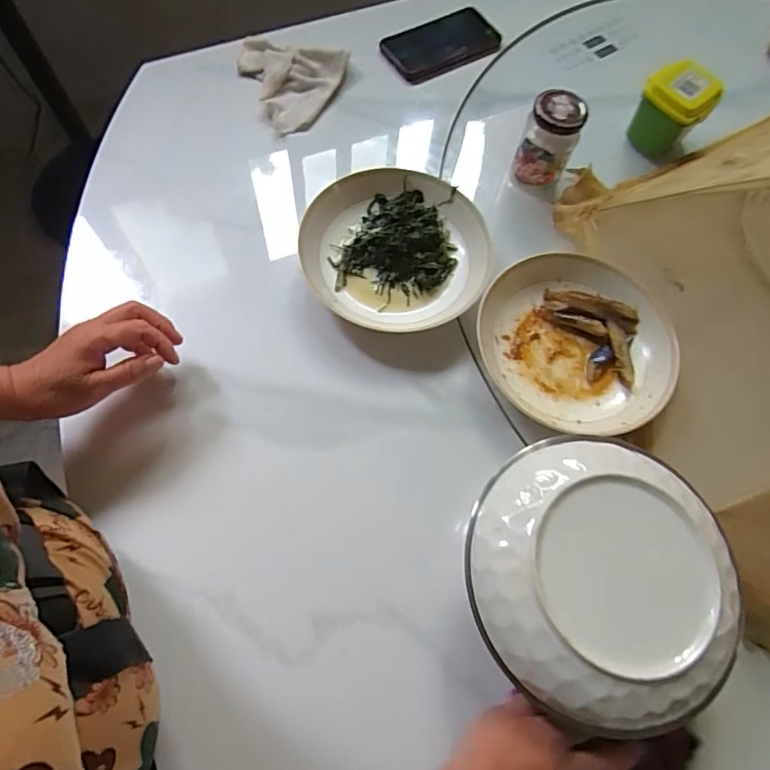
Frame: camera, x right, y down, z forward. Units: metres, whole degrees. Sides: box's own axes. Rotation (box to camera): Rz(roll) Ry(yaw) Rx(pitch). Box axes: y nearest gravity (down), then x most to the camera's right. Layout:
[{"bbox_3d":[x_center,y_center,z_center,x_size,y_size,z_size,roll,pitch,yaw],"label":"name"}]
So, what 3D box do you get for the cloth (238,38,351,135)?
[{"bbox_3d":[-0.137,-0.383,0.641,0.138,0.024,0.130,18,64,6],"label":"cloth"}]

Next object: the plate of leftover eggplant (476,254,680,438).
[{"bbox_3d":[0.193,-0.045,0.518,0.188,0.041,0.189,3,66,-7],"label":"plate of leftover eggplant"}]

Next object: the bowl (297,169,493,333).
[{"bbox_3d":[0.014,-0.147,0.544,0.189,0.045,0.185,3,66,-7],"label":"bowl"}]

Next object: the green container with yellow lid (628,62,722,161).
[{"bbox_3d":[0.354,-0.342,0.636,0.081,0.085,0.090,37,67,8],"label":"green container with yellow lid"}]

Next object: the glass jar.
[{"bbox_3d":[0.186,-0.278,0.582,0.057,0.110,0.057,1,63,-2],"label":"glass jar"}]

